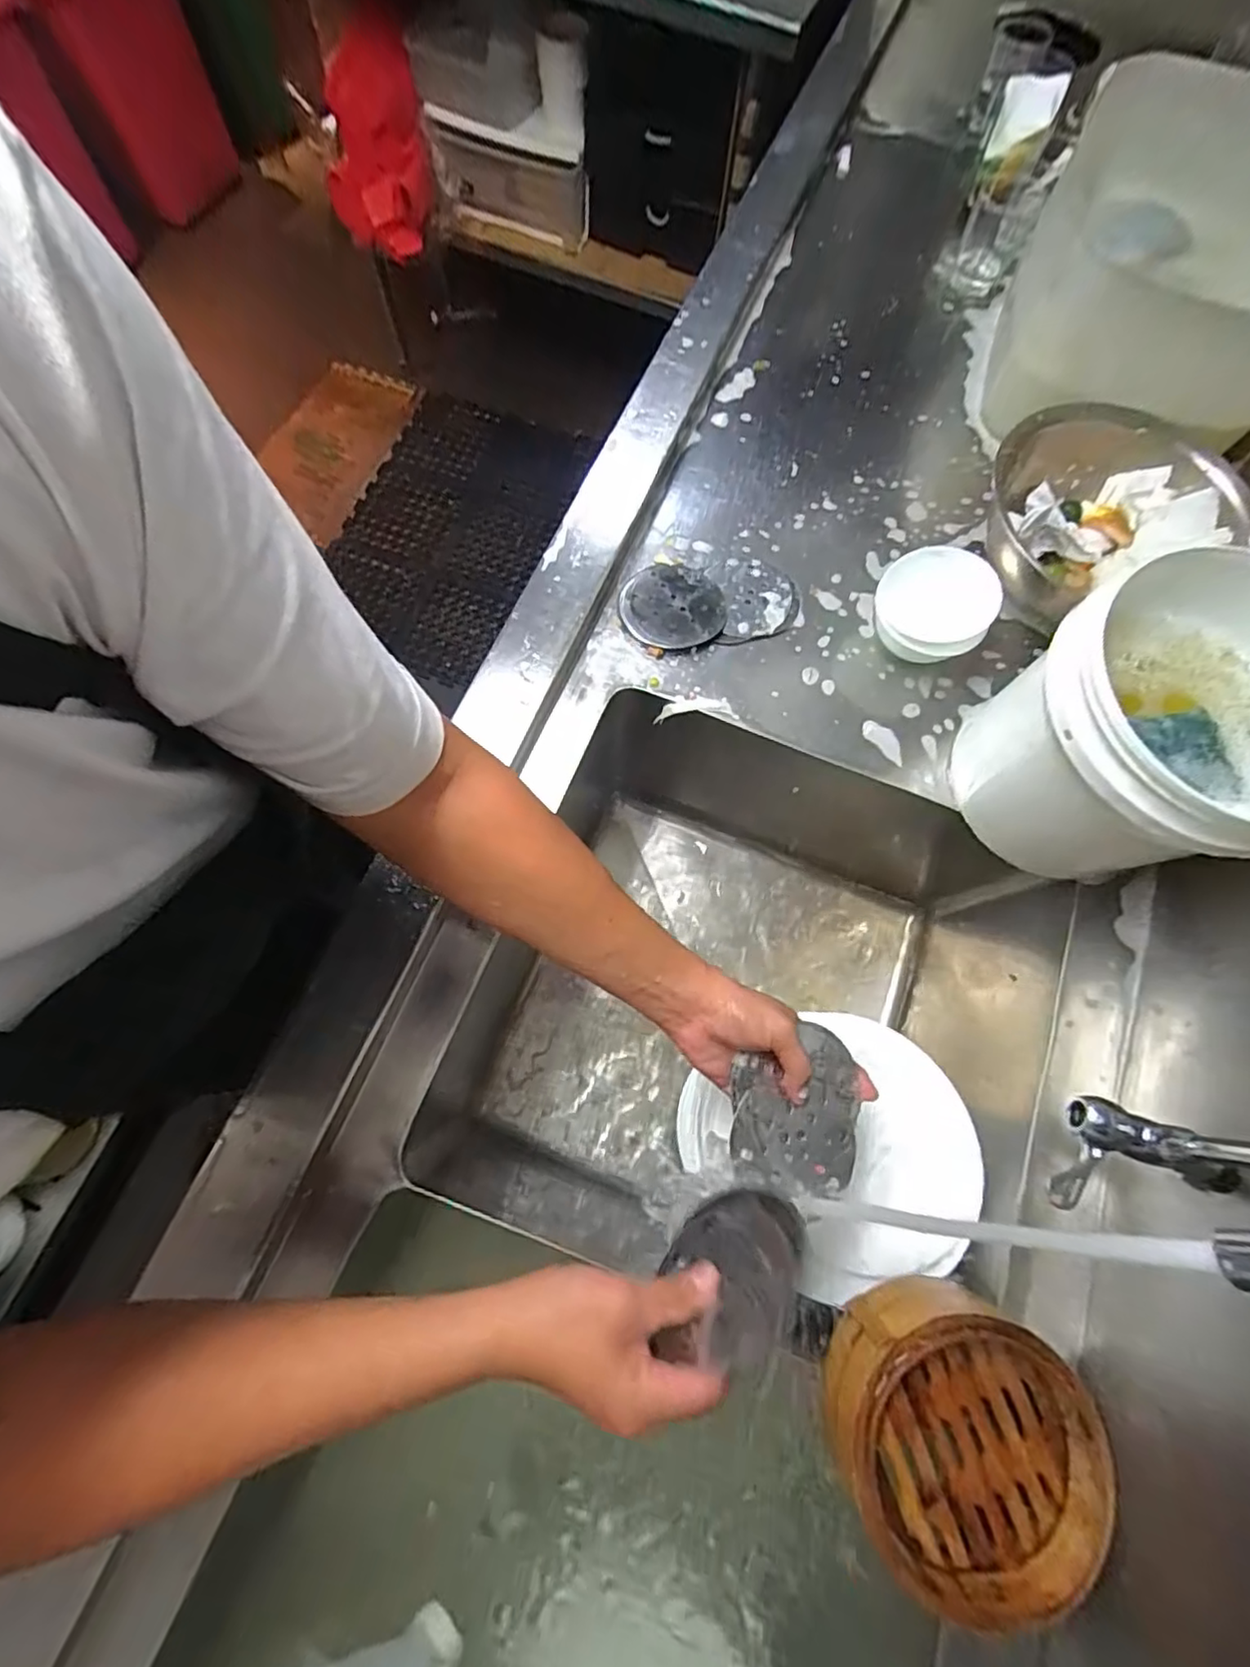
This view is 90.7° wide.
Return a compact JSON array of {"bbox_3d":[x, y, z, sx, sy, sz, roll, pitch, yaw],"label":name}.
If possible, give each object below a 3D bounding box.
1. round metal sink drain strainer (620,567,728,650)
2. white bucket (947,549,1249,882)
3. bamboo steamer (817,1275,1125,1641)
[{"bbox_3d":[0.051,-0.240,0.653,0.109,0.012,0.103,27,74,6],"label":"round metal sink drain strainer"},{"bbox_3d":[0.421,-0.075,0.513,0.207,0.204,0.205,1,73,-2],"label":"white bucket"},{"bbox_3d":[0.225,0.411,0.424,0.164,0.065,0.155,1,73,-2],"label":"bamboo steamer"}]

